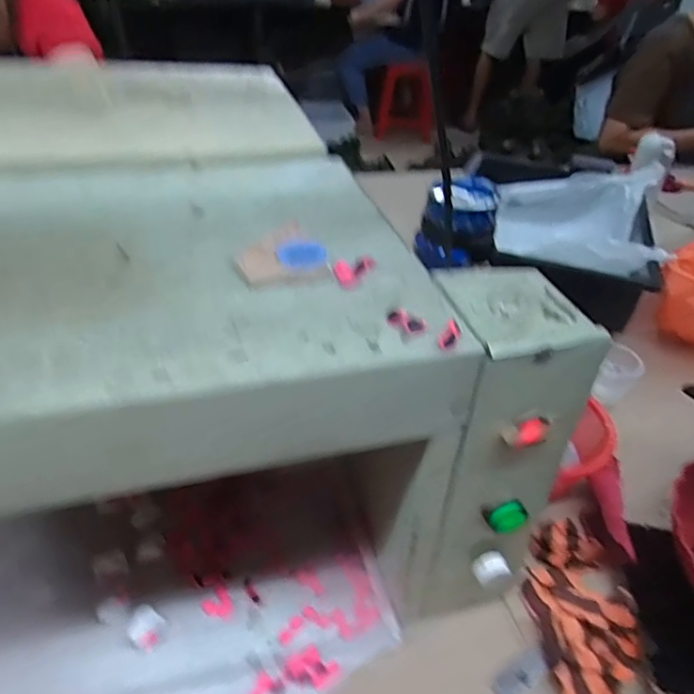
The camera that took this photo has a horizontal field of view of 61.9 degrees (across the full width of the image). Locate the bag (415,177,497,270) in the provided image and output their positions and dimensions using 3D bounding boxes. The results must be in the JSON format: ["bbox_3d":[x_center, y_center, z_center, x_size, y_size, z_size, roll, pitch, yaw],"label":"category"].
[{"bbox_3d":[0.106,-0.116,0.551,0.074,0.072,0.059,4,38,-2],"label":"bag"}]

